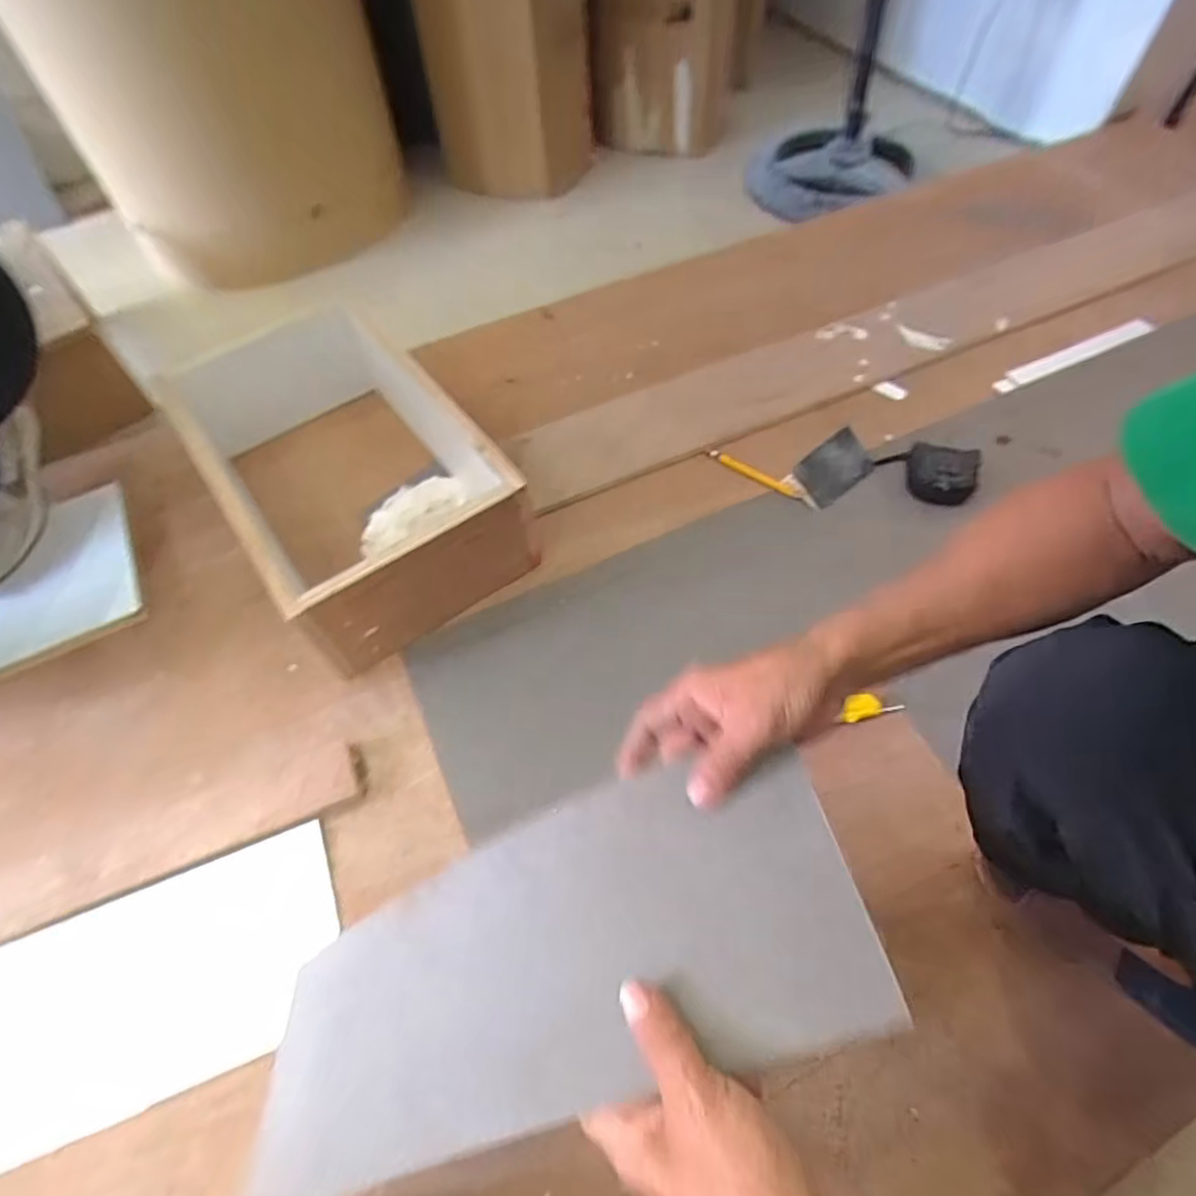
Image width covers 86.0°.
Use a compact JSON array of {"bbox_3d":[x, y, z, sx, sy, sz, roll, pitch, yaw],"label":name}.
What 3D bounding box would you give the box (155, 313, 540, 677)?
[{"bbox_3d":[-0.311,-0.162,0.787,0.268,0.155,0.452,-33,62,-18],"label":"box"}]

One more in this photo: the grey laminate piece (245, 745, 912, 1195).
[{"bbox_3d":[-0.063,0.227,0.391,0.436,0.065,0.155,-29,56,18],"label":"grey laminate piece"}]

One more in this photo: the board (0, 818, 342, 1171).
[{"bbox_3d":[-0.457,0.361,0.540,0.456,0.020,0.169,-21,59,-11],"label":"board"}]

